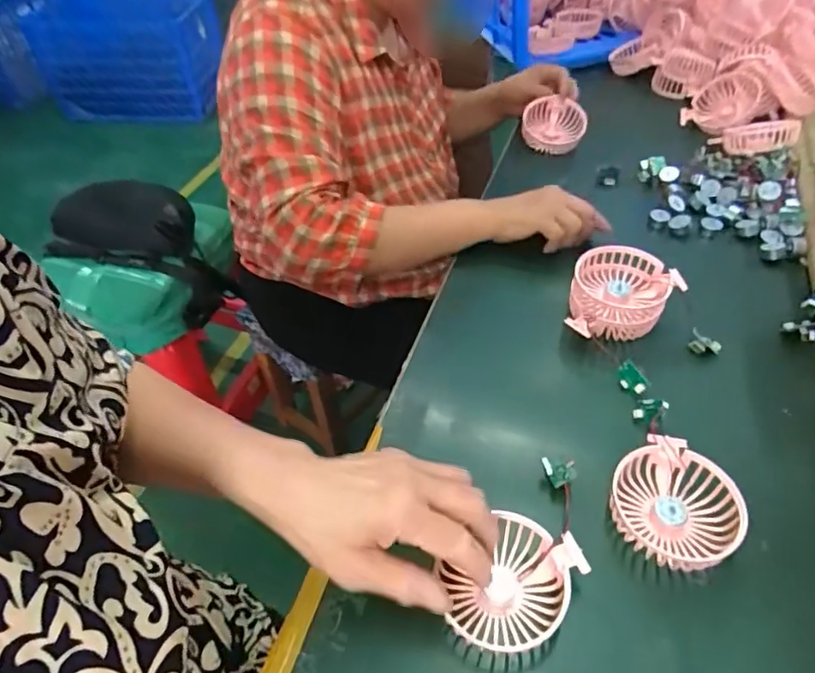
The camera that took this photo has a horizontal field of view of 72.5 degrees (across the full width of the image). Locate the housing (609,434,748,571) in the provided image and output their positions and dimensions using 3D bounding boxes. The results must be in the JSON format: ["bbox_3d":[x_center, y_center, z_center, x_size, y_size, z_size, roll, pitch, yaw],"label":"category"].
[{"bbox_3d":[0.198,0.126,0.415,0.080,0.030,0.088,-1,47,1],"label":"housing"}]

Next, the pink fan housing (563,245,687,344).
[{"bbox_3d":[0.214,-0.041,0.557,0.099,0.056,0.085,8,48,10],"label":"pink fan housing"}]

